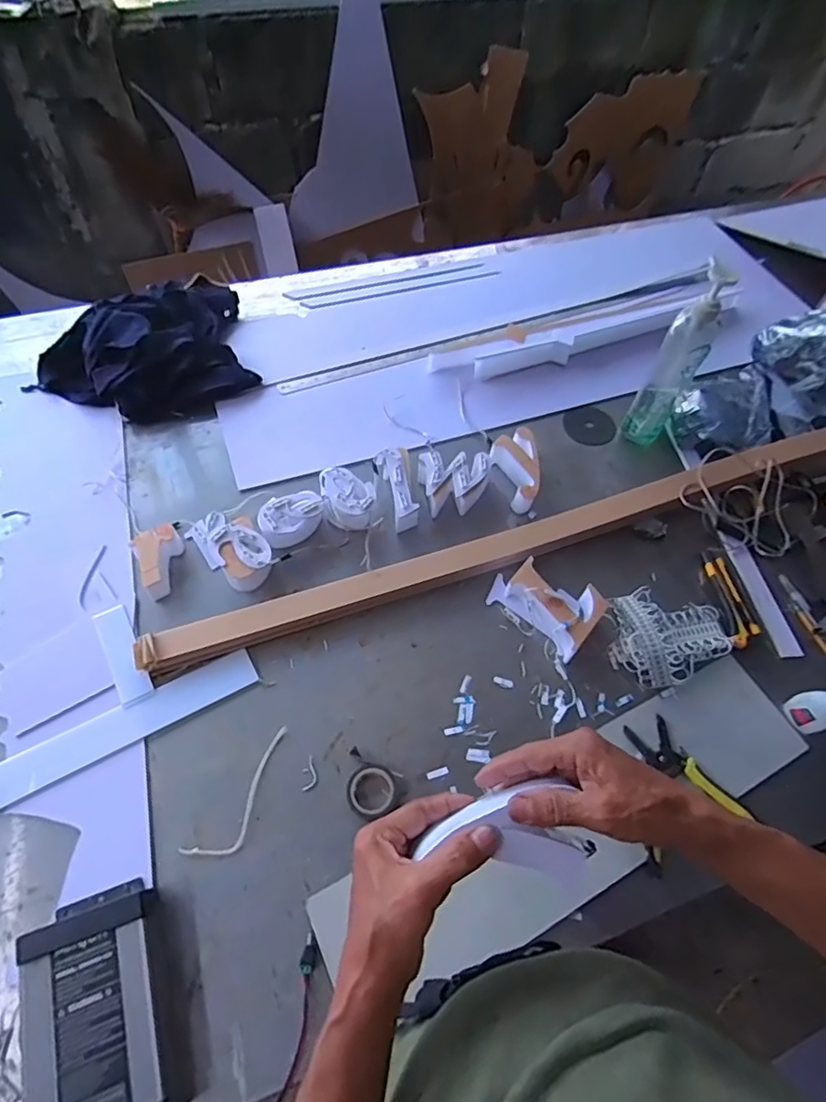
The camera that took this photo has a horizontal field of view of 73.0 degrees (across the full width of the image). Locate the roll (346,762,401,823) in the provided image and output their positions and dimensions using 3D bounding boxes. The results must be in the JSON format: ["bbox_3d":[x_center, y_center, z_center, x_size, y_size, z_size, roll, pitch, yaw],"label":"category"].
[{"bbox_3d":[-0.045,0.273,0.641,0.061,0.015,0.056,1,59,-3],"label":"roll"}]

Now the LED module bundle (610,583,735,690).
[{"bbox_3d":[0.347,0.107,0.759,0.159,0.028,0.131,-18,62,-13],"label":"LED module bundle"}]

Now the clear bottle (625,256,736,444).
[{"bbox_3d":[0.398,-0.277,0.852,0.067,0.295,0.078,29,61,14],"label":"clear bottle"}]

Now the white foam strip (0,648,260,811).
[{"bbox_3d":[-0.404,0.237,0.649,0.453,0.009,0.056,-25,64,-17],"label":"white foam strip"}]

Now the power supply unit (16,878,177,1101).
[{"bbox_3d":[-0.286,0.417,0.508,0.113,0.048,0.190,-16,60,-13],"label":"power supply unit"}]

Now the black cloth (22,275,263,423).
[{"bbox_3d":[-0.474,-0.370,0.973,0.338,0.094,0.323,-16,62,-12],"label":"black cloth"}]

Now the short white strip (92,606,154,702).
[{"bbox_3d":[-0.370,0.128,0.711,0.039,0.008,0.133,-26,64,-17],"label":"short white strip"}]

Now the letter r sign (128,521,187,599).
[{"bbox_3d":[-0.341,0.014,0.762,0.060,0.042,0.090,-23,62,-17],"label":"letter r sign"}]

